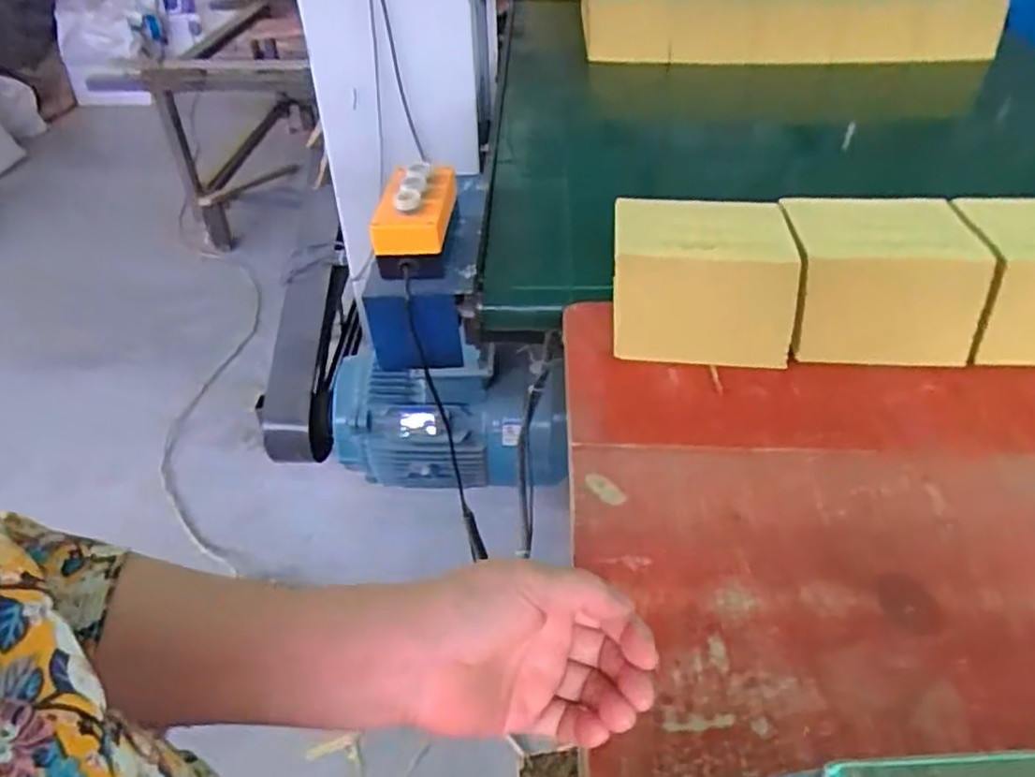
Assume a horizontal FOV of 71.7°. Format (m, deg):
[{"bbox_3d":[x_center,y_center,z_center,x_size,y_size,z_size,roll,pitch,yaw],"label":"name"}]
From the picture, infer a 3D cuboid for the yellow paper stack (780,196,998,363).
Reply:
[{"bbox_3d":[0.348,-0.107,0.710,0.176,0.128,0.134,1,39,1],"label":"yellow paper stack"}]

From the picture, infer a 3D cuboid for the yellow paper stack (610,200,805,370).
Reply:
[{"bbox_3d":[0.180,-0.107,0.713,0.172,0.122,0.111,4,39,5],"label":"yellow paper stack"}]

